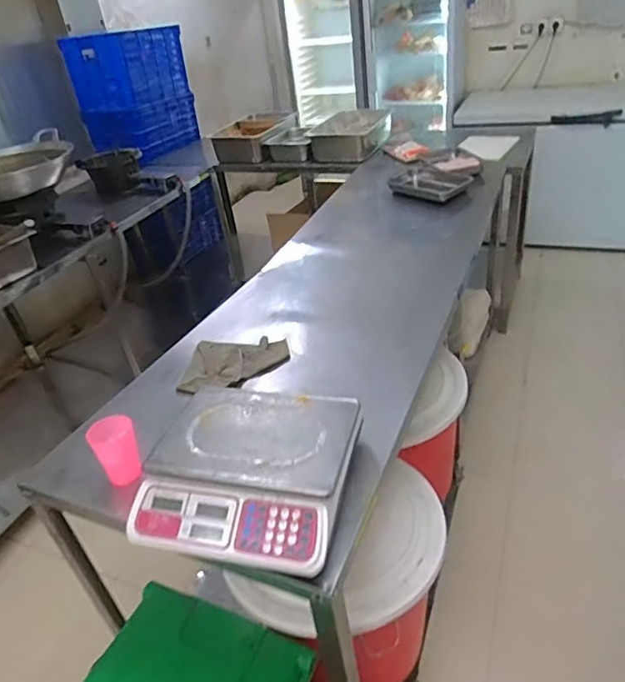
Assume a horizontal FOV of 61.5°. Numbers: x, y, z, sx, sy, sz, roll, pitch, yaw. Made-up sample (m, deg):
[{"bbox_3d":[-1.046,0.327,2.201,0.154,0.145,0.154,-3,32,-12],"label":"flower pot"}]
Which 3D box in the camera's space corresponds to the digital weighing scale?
[{"bbox_3d":[-0.104,0.207,0.899,0.328,0.082,0.315,3,35,16],"label":"digital weighing scale"}]

